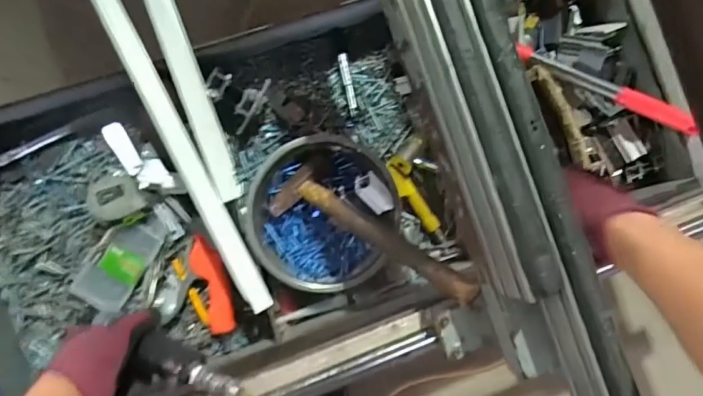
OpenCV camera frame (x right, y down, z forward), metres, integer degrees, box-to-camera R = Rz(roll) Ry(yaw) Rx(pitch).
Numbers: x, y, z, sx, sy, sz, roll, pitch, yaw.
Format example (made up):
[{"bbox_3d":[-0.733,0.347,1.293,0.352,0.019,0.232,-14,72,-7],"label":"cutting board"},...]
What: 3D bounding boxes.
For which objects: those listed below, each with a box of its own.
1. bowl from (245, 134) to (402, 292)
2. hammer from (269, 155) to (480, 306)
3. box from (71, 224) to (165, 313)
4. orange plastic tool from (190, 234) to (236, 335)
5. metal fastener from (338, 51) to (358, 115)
[{"bbox_3d":[-0.037,0.019,0.639,0.196,0.061,0.204,0,85,2],"label":"bowl"},{"bbox_3d":[0.019,0.037,0.555,0.304,0.039,0.094,31,87,42],"label":"hammer"},{"bbox_3d":[-0.315,0.095,0.646,0.071,0.037,0.125,36,88,4],"label":"box"},{"bbox_3d":[-0.188,0.118,0.638,0.049,0.020,0.133,-20,85,1],"label":"orange plastic tool"},{"bbox_3d":[-0.005,-0.171,0.713,0.014,0.017,0.096,-12,85,1],"label":"metal fastener"}]

